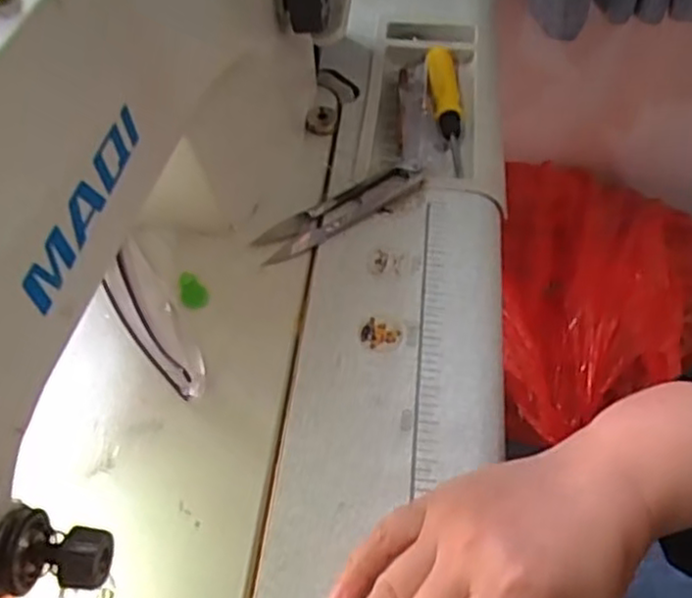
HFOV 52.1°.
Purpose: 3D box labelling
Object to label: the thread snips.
[{"bbox_3d":[-0.003,-0.056,0.439,0.113,0.009,0.028,-28,57,-18],"label":"thread snips"}]

